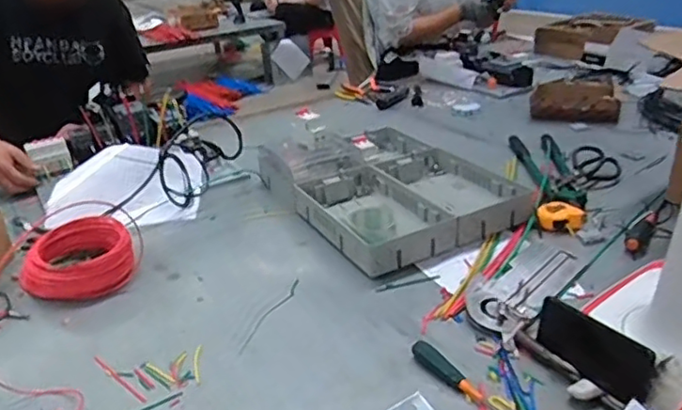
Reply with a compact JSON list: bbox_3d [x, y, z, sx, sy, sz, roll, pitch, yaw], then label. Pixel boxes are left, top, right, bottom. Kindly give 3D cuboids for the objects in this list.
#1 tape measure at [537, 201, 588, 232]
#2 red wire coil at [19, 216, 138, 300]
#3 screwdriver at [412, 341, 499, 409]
[{"bbox_3d":[0.401,0.021,1.073,0.085,0.031,0.061,6,28,19],"label":"tape measure"},{"bbox_3d":[-0.451,0.096,1.010,0.185,0.082,0.124,-15,28,-21],"label":"red wire coil"},{"bbox_3d":[0.157,0.223,0.721,0.025,0.030,0.186,-23,32,-33],"label":"screwdriver"}]

